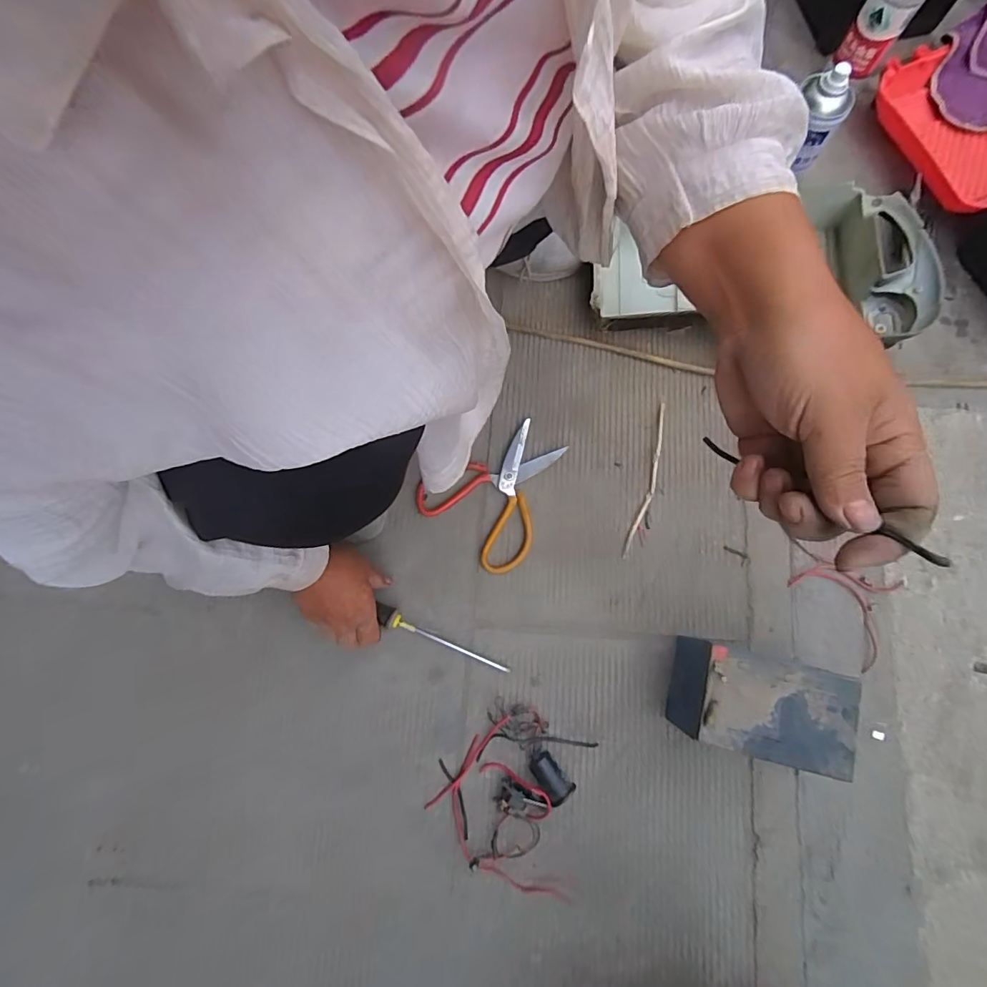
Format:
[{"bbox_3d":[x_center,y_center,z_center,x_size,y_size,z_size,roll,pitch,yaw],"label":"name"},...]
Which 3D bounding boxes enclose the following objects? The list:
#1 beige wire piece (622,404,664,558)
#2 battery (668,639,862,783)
[{"bbox_3d":[0.200,-0.017,0.625,0.019,0.005,0.207,17,78,3],"label":"beige wire piece"},{"bbox_3d":[0.278,0.218,0.525,0.158,0.104,0.105,12,78,2],"label":"battery"}]

